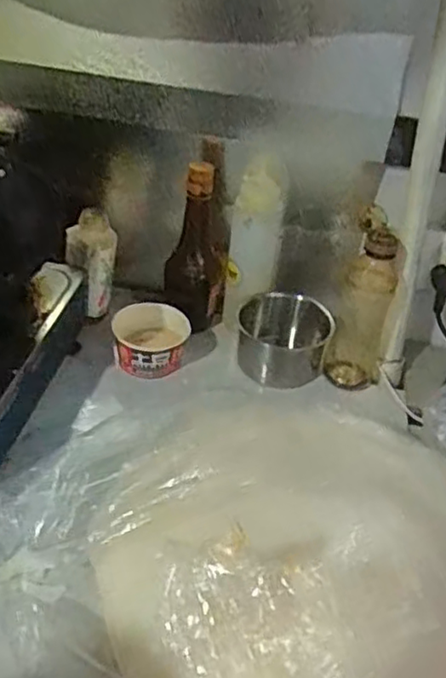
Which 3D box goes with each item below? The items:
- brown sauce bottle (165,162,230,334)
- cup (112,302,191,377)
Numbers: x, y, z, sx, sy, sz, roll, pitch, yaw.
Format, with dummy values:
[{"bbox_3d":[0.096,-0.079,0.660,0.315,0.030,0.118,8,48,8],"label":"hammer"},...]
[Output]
[{"bbox_3d":[-0.034,-0.123,0.914,0.083,0.230,0.076,8,37,0],"label":"brown sauce bottle"},{"bbox_3d":[-0.098,0.006,0.895,0.092,0.074,0.098,5,37,-4],"label":"cup"}]

